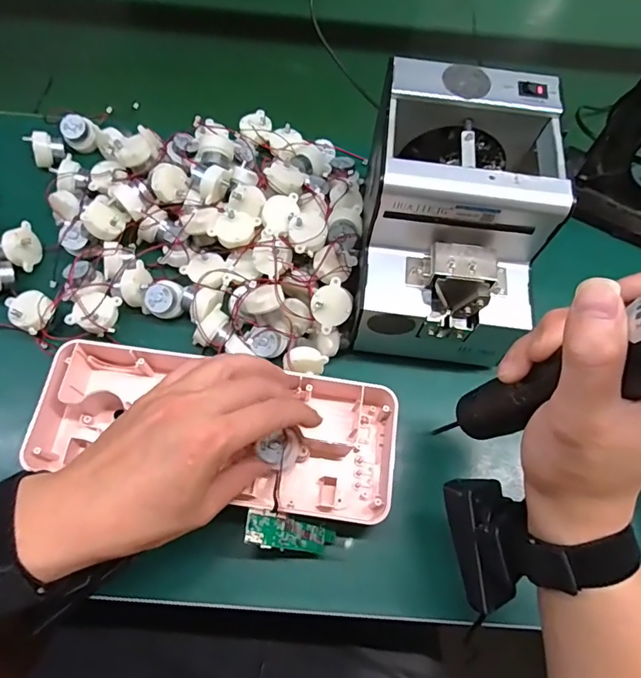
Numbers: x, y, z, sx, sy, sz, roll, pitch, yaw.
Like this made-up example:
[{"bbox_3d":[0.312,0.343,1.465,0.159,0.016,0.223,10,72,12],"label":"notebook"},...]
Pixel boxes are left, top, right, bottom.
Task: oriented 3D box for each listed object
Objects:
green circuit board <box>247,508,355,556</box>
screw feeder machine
[{"bbox_3d":[-0.013,0.137,0.333,0.082,0.004,0.022,23,63,-26],"label":"green circuit board"},{"bbox_3d":[0.099,-0.093,0.370,0.126,0.126,0.176,9,64,1],"label":"screw feeder machine"}]

